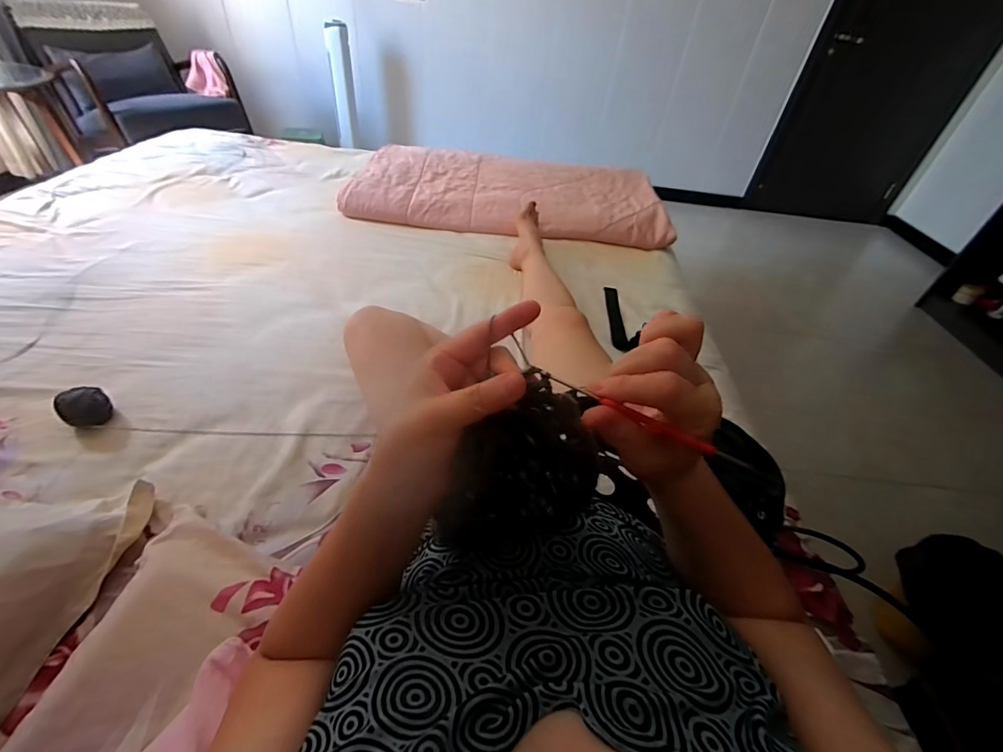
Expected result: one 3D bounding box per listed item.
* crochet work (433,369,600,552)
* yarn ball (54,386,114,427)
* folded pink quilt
[{"bbox_3d":[0.015,0.065,0.283,0.110,0.157,0.019,-6,45,-15],"label":"crochet work"},{"bbox_3d":[-0.599,0.051,0.624,0.049,0.062,0.055,30,48,22],"label":"yarn ball"},{"bbox_3d":[0.037,-0.575,1.357,0.936,0.078,0.473,7,43,-1],"label":"folded pink quilt"}]

